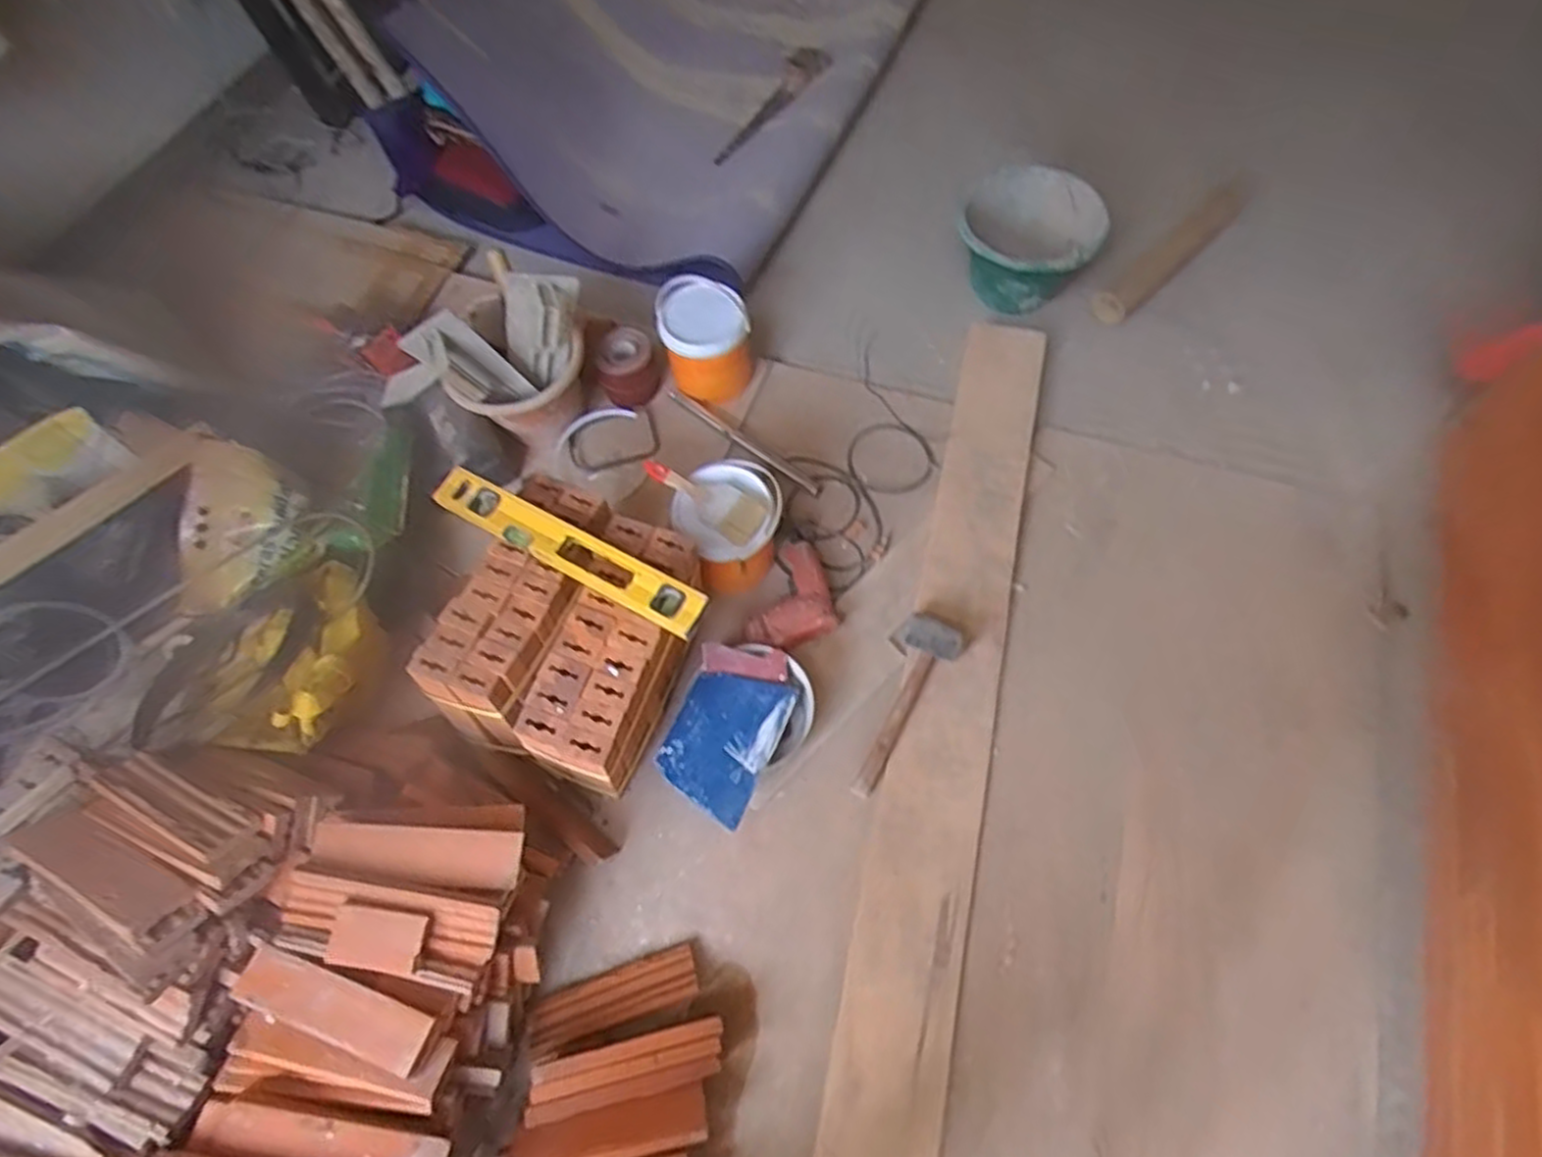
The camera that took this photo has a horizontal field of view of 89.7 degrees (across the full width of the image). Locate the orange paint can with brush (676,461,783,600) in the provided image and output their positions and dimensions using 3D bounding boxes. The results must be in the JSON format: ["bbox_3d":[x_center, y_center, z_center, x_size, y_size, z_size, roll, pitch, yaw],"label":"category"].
[{"bbox_3d":[-0.064,-0.089,1.255,0.160,0.208,0.169,-1,65,3],"label":"orange paint can with brush"}]

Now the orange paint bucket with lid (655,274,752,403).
[{"bbox_3d":[-0.115,-0.422,1.425,0.152,0.215,0.147,-1,65,3],"label":"orange paint bucket with lid"}]

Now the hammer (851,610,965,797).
[{"bbox_3d":[0.205,0.186,1.170,0.087,0.063,0.295,22,68,13],"label":"hammer"}]

